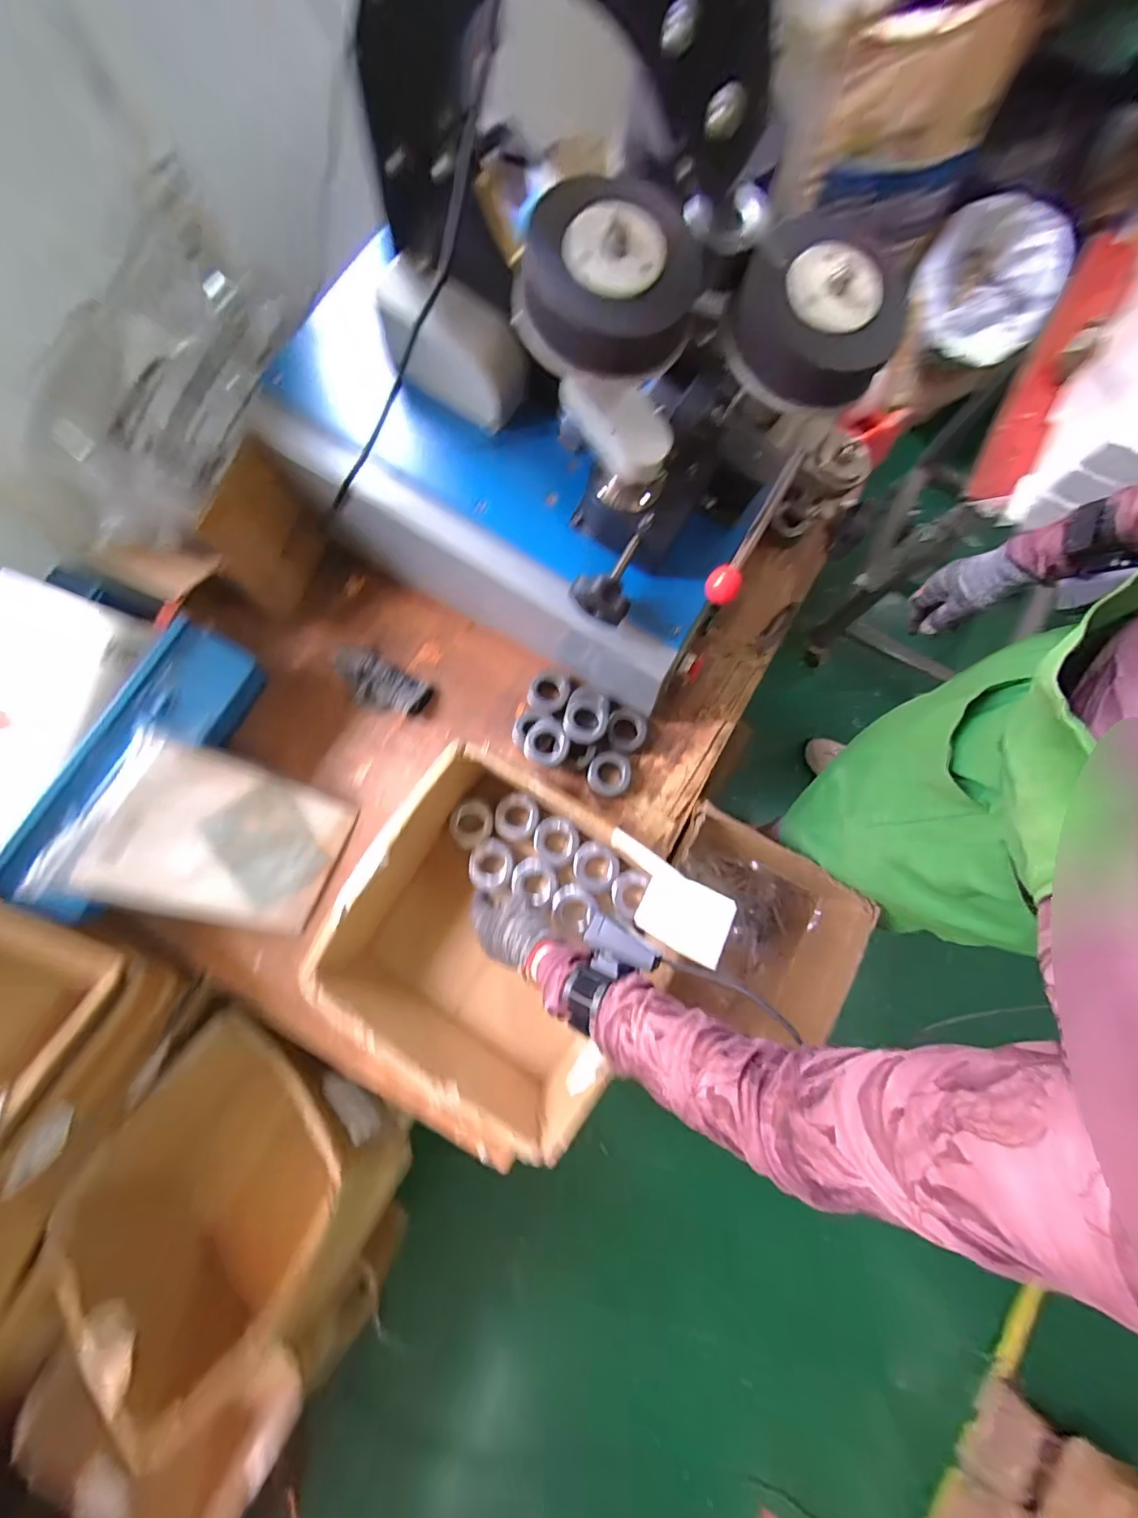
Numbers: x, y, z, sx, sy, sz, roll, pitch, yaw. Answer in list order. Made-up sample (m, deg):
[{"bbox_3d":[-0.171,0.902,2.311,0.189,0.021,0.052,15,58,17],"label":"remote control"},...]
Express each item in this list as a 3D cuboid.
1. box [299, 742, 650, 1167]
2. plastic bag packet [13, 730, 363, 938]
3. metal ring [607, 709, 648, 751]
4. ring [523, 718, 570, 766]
[{"bbox_3d":[-0.077,0.201,0.613,0.323,0.181,0.316,31,81,5],"label":"box"},{"bbox_3d":[-0.423,0.100,0.613,0.025,0.274,0.191,7,73,46],"label":"plastic bag packet"},{"bbox_3d":[0.084,-0.043,0.718,0.060,0.017,0.061,-3,104,-11],"label":"metal ring"},{"bbox_3d":[-0.031,-0.021,0.686,0.062,0.023,0.061,-1,85,13],"label":"ring"}]

